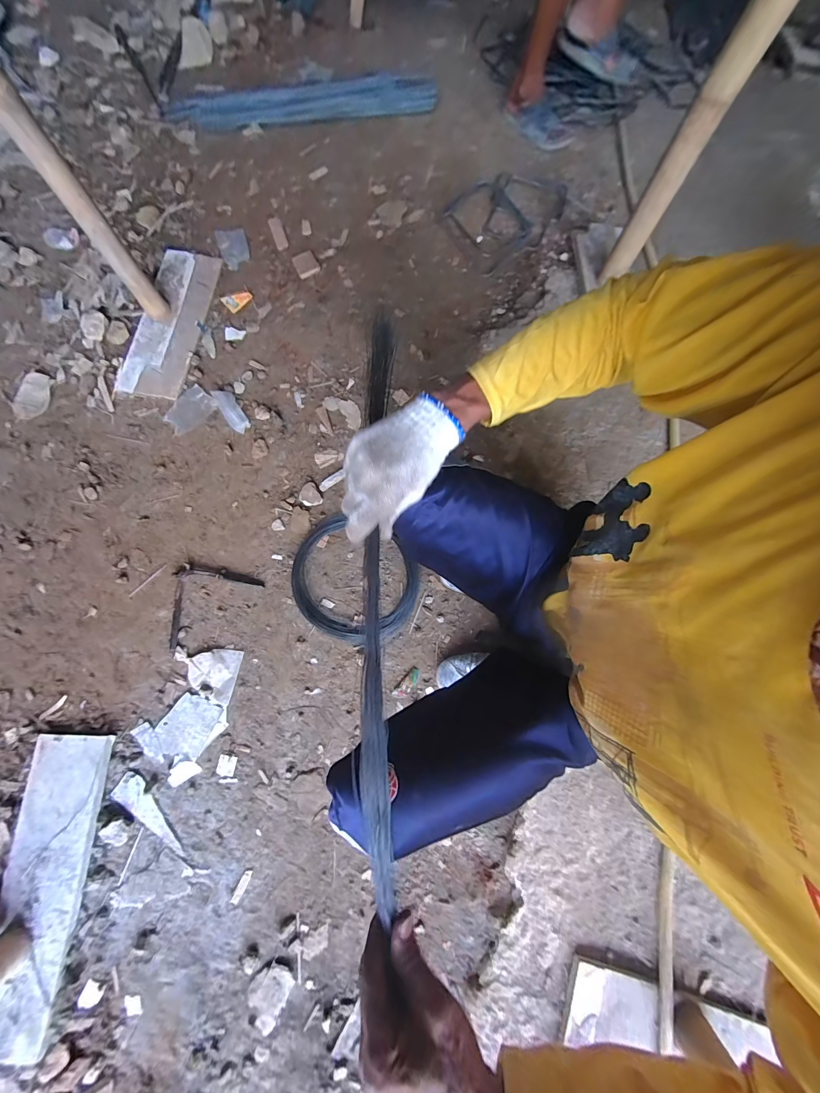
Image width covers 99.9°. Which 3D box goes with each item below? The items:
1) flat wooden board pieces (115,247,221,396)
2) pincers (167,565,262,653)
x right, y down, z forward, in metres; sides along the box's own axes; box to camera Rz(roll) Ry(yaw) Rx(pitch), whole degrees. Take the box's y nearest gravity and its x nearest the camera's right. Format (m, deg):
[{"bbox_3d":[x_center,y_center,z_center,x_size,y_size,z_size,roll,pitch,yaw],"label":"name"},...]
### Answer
[{"bbox_3d":[-0.705,-0.670,1.017,0.178,0.026,0.512,5,76,3],"label":"flat wooden board pieces"},{"bbox_3d":[-0.505,0.108,0.835,0.252,0.024,0.154,-36,78,-7],"label":"pincers"}]

